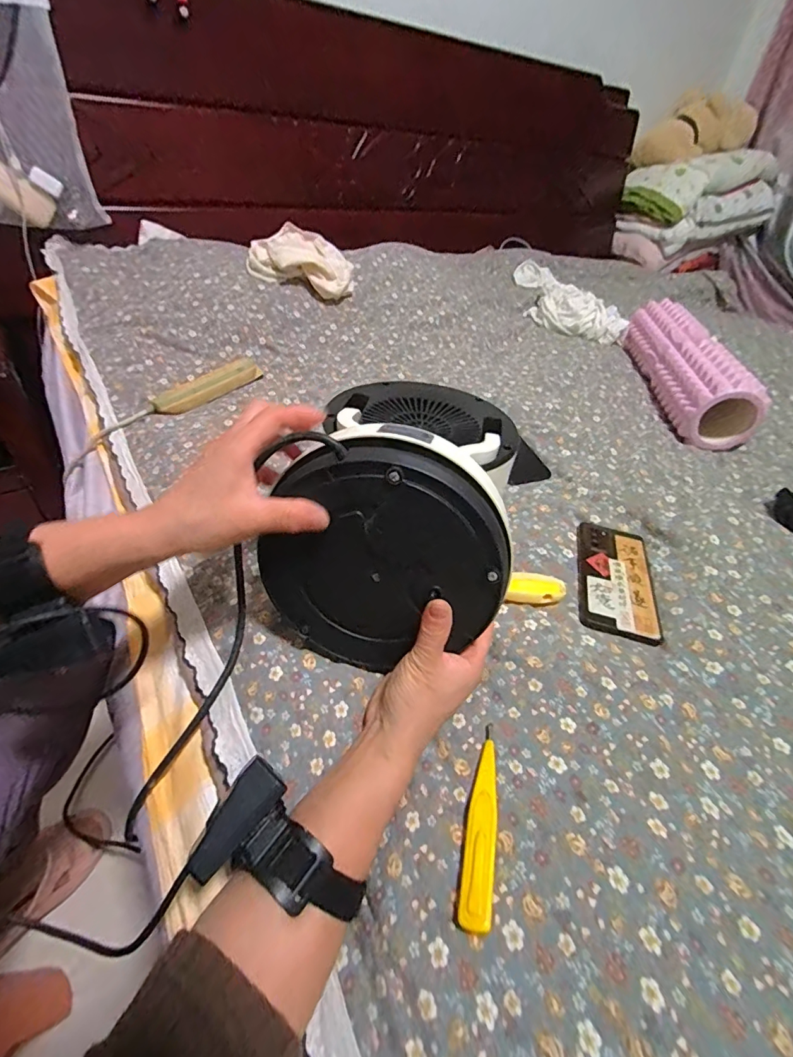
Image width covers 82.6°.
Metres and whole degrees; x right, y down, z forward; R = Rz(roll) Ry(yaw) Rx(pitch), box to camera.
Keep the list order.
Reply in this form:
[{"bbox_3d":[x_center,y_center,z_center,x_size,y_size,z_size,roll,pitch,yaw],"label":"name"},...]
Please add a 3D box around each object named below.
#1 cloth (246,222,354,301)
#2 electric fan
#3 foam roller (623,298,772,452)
[{"bbox_3d":[-0.191,-0.524,0.898,0.199,0.107,0.087,6,41,-1],"label":"cloth"},{"bbox_3d":[0.012,-0.051,0.448,0.192,0.184,0.309,11,42,4],"label":"electric fan"},{"bbox_3d":[0.568,-0.326,0.891,0.107,0.126,0.420,8,41,1],"label":"foam roller"}]

